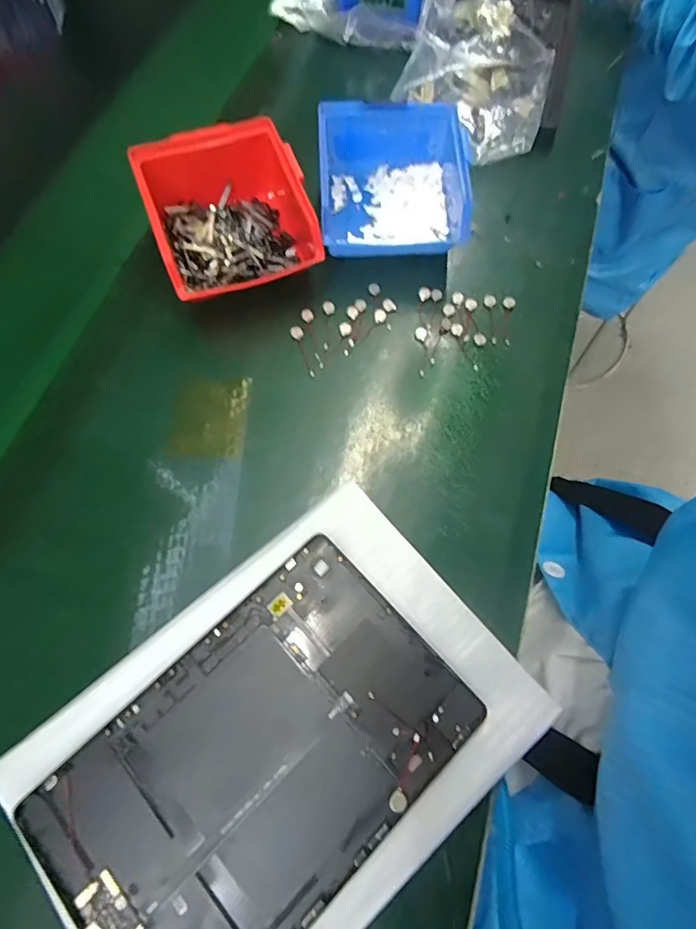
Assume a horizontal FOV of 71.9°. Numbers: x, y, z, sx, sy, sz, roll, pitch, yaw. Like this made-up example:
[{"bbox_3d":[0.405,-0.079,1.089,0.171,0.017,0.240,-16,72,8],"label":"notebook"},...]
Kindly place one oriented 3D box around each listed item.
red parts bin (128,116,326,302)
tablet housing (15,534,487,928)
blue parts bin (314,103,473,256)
[{"bbox_3d":[-0.097,-0.203,0.403,0.122,0.065,0.137,-21,70,-9],"label":"red parts bin"},{"bbox_3d":[-0.050,0.175,0.287,0.240,0.005,0.156,-41,76,-16],"label":"tablet housing"},{"bbox_3d":[0.038,-0.249,0.426,0.126,0.063,0.120,-2,68,-2],"label":"blue parts bin"}]

